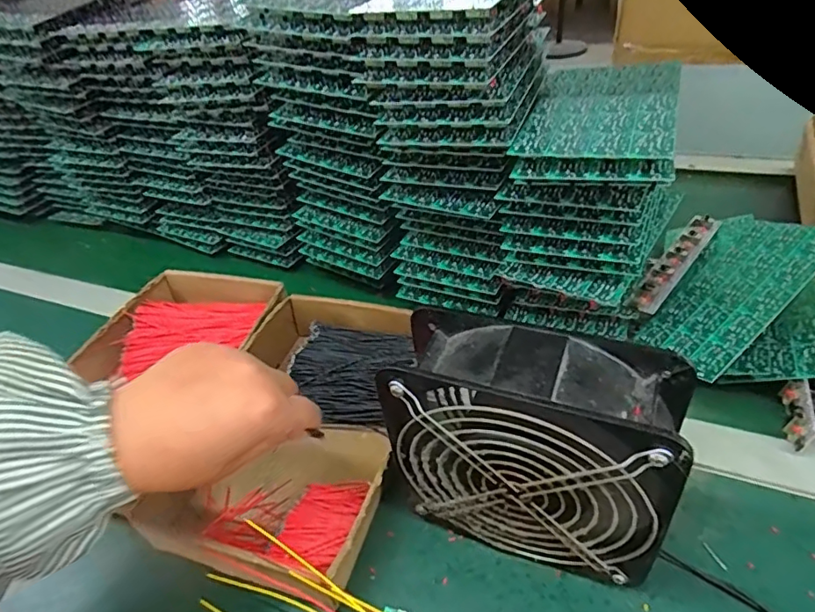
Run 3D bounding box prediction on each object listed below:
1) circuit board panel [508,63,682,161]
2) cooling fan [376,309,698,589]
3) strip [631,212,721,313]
[{"bbox_3d":[0.148,-0.154,0.403,0.102,0.013,0.168,12,45,19],"label":"circuit board panel"},{"bbox_3d":[0.068,0.084,0.303,0.146,0.147,0.058,13,46,20],"label":"cooling fan"},{"bbox_3d":[0.249,-0.043,0.484,0.025,0.015,0.169,27,52,31],"label":"strip"}]

